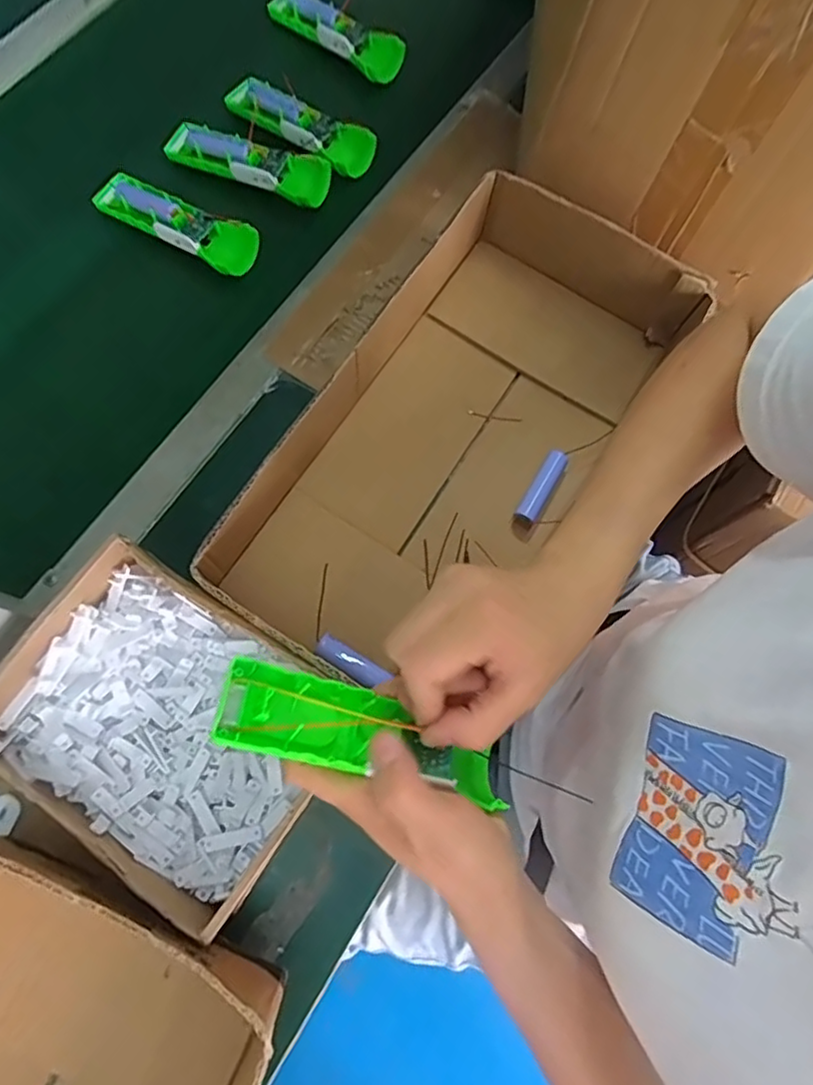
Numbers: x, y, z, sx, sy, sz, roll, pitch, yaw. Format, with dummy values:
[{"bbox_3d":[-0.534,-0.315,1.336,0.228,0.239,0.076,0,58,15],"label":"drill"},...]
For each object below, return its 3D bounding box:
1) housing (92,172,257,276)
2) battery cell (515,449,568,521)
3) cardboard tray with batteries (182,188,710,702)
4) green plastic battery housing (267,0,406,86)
[{"bbox_3d":[-0.208,-0.289,0.544,0.155,0.030,0.044,28,75,6],"label":"housing"},{"bbox_3d":[0.112,-0.046,0.489,0.018,0.017,0.064,31,75,7],"label":"battery cell"},{"bbox_3d":[0.042,-0.082,0.458,0.193,0.085,0.406,33,75,8],"label":"cardboard tray with batteries"},{"bbox_3d":[-0.069,-0.518,0.601,0.156,0.020,0.043,39,76,9],"label":"green plastic battery housing"}]

